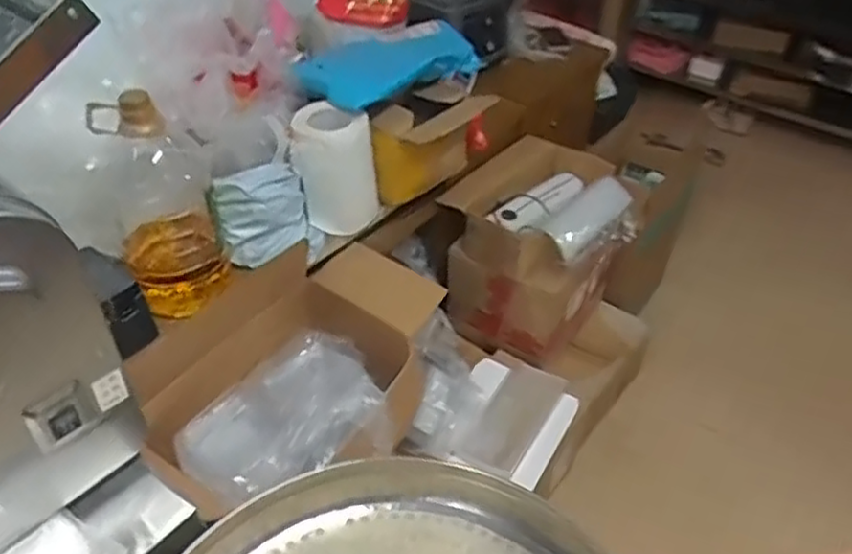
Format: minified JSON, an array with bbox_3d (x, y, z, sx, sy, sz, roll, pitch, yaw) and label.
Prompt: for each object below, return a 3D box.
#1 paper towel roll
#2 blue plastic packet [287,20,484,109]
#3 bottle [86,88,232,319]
[{"bbox_3d":[-0.161,-0.192,1.291,0.143,0.204,0.117,-4,41,-4],"label":"paper towel roll"},{"bbox_3d":[-0.074,-0.406,1.373,0.358,0.099,0.128,-25,47,-26],"label":"blue plastic packet"},{"bbox_3d":[-0.403,-0.110,1.075,0.151,0.328,0.138,-21,45,-22],"label":"bottle"}]

